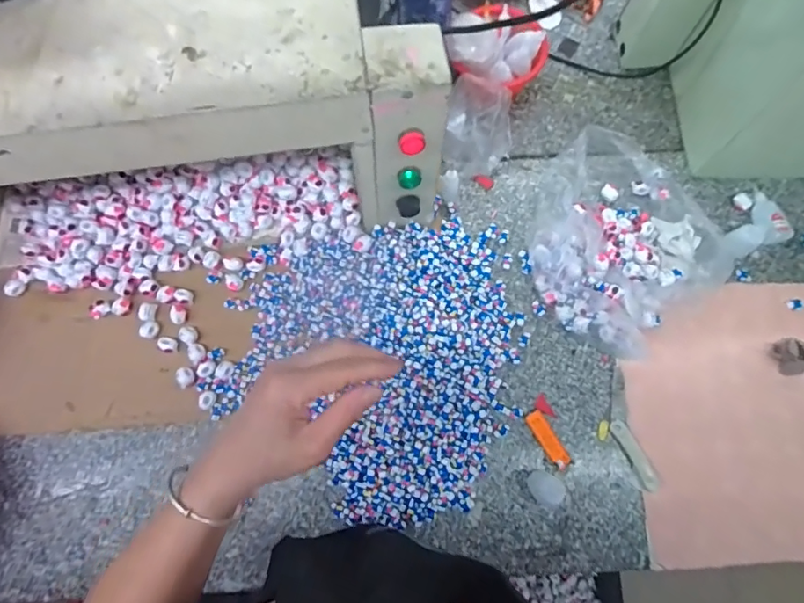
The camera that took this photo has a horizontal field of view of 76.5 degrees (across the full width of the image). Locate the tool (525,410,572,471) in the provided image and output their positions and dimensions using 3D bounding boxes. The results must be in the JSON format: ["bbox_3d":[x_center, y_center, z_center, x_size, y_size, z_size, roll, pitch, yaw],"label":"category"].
[{"bbox_3d":[0.191,0.180,0.661,0.025,0.016,0.080,-29,76,-9],"label":"tool"}]

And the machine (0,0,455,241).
[{"bbox_3d":[-0.300,-0.257,0.626,0.671,0.232,0.286,-4,73,-2],"label":"machine"}]

